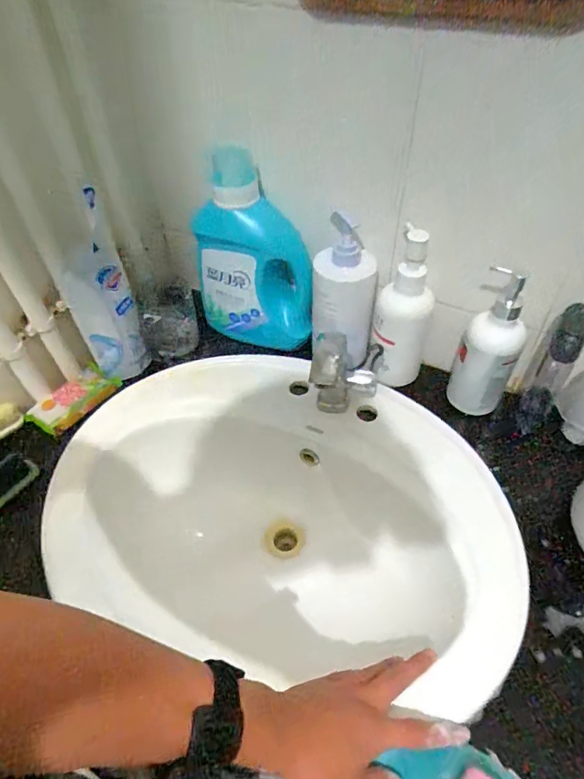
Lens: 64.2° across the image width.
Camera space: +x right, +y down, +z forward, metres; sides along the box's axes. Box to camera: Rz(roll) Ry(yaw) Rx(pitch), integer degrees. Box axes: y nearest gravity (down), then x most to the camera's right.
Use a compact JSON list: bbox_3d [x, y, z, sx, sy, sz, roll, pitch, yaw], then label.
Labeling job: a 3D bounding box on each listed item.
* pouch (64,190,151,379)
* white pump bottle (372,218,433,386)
[{"bbox_3d":[-0.256,-0.122,0.625,0.080,0.222,0.075,-24,51,-18],"label":"pouch"},{"bbox_3d":[0.143,-0.095,0.595,0.077,0.207,0.059,3,48,5],"label":"white pump bottle"}]

